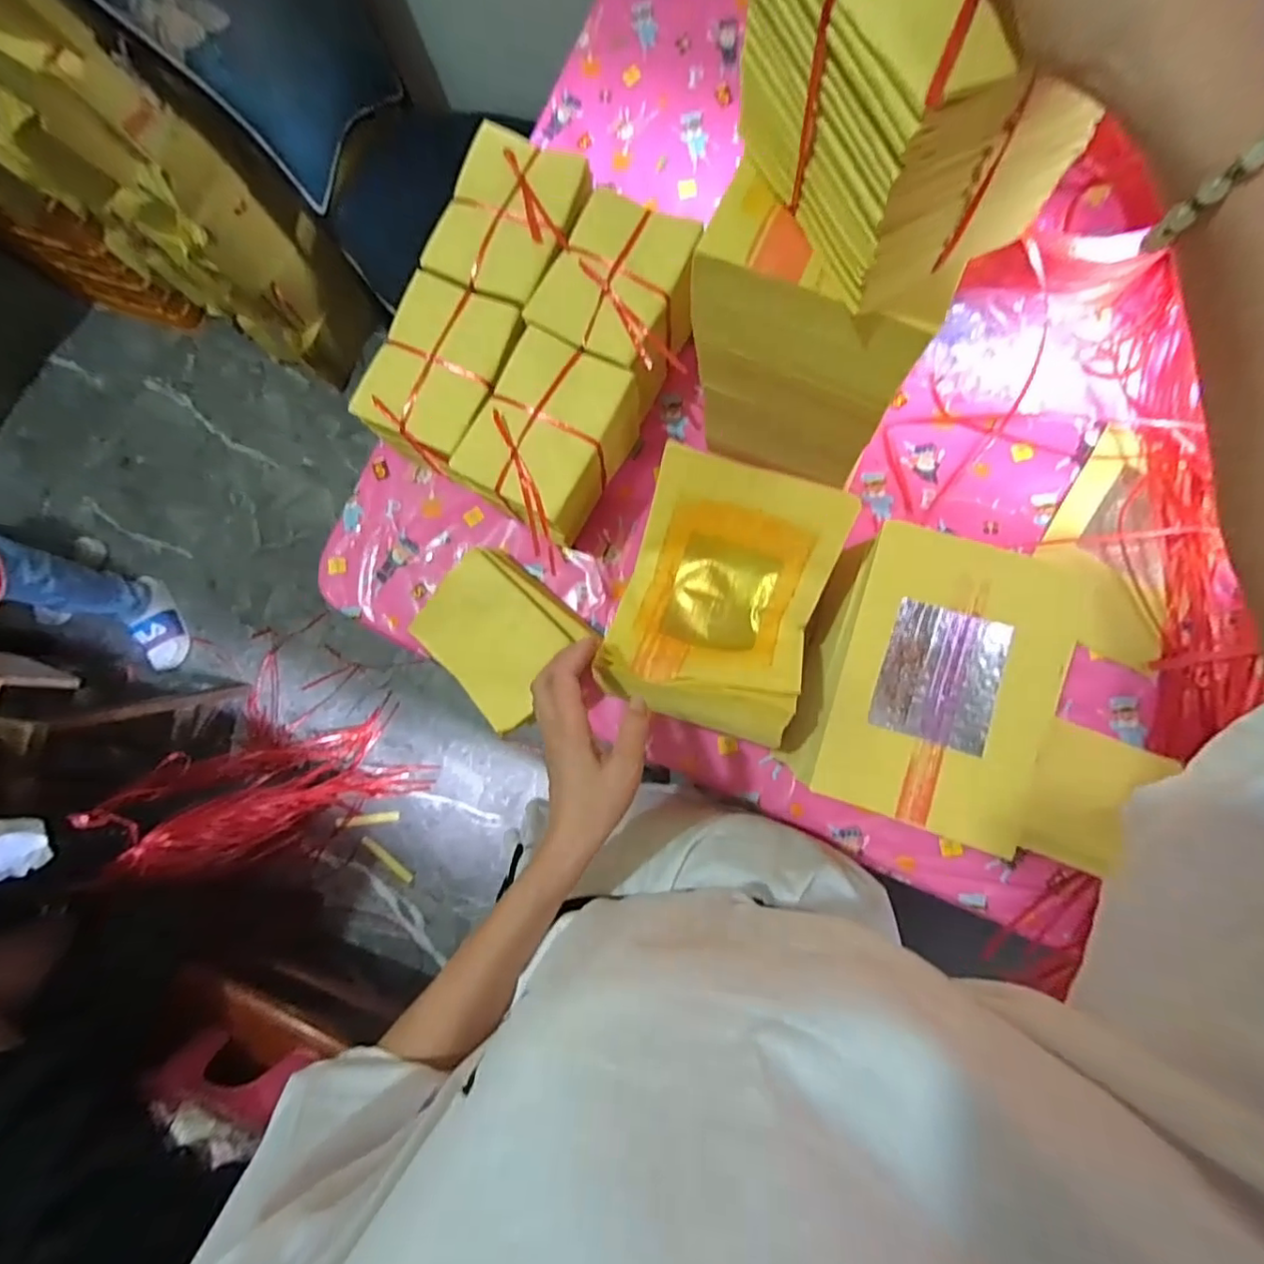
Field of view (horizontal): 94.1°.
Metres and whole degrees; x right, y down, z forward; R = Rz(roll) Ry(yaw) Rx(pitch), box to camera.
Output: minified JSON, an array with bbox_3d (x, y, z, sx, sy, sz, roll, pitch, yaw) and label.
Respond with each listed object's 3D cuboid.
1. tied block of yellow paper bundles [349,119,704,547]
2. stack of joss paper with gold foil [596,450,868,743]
[{"bbox_3d":[-0.100,-0.298,0.618,0.257,0.110,0.320,32,87,7],"label":"tied block of yellow paper bundles"},{"bbox_3d":[0.073,-0.030,0.489,0.159,0.060,0.208,17,85,6],"label":"stack of joss paper with gold foil"}]

